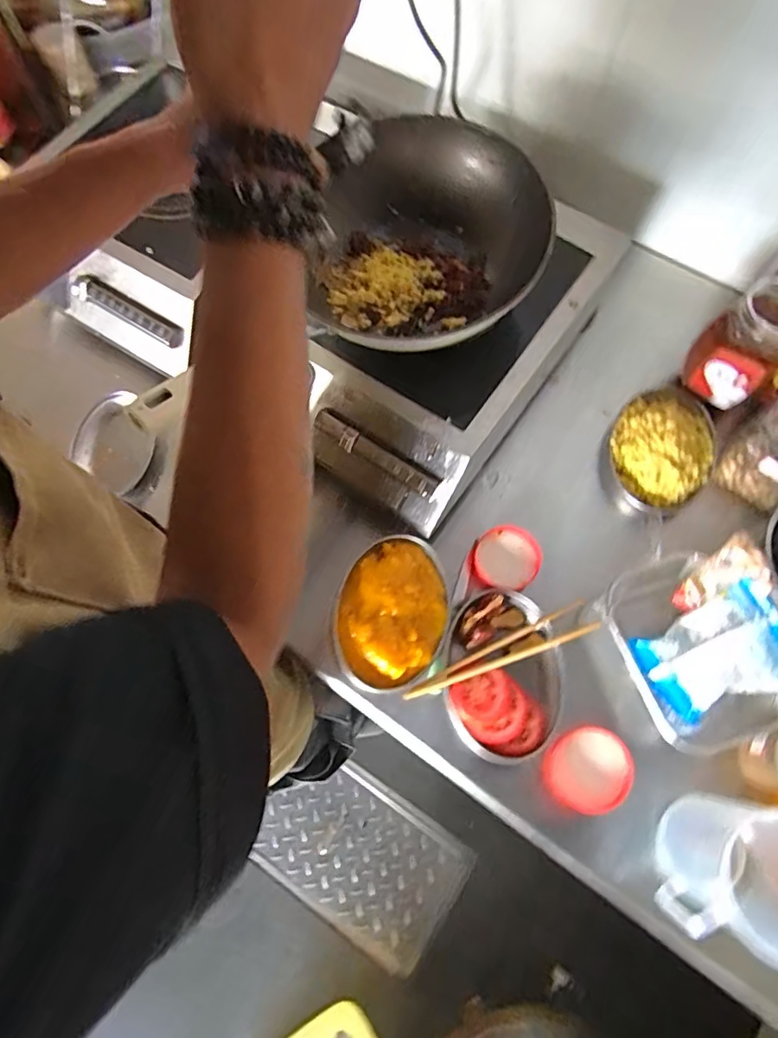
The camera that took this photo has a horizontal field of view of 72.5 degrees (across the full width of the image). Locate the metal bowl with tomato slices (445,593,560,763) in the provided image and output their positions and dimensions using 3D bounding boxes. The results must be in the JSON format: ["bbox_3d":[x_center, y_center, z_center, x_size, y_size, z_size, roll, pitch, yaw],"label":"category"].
[{"bbox_3d":[0.132,0.176,0.606,0.125,0.042,0.178,1,71,1],"label":"metal bowl with tomato slices"}]

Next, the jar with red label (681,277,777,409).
[{"bbox_3d":[0.440,-0.213,0.672,0.085,0.153,0.083,0,71,1],"label":"jar with red label"}]

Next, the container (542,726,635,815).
[{"bbox_3d":[0.215,0.272,0.579,0.080,0.042,0.087,40,76,14],"label":"container"}]

